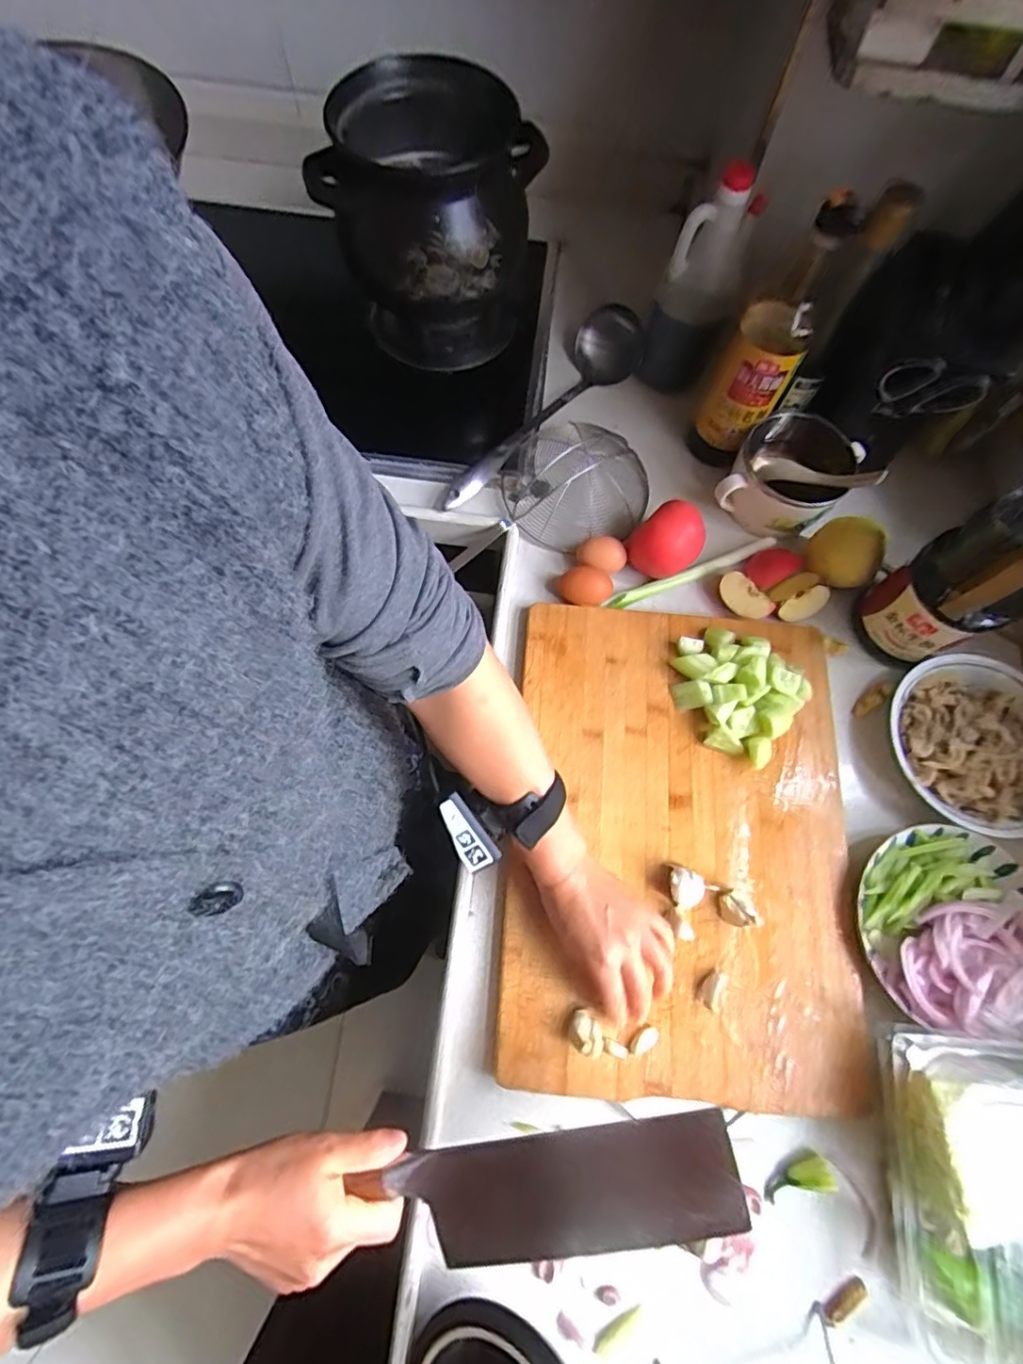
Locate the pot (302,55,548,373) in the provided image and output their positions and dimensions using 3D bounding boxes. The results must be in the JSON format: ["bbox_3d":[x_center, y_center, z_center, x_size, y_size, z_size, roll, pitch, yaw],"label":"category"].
[{"bbox_3d":[-0.090,-0.505,0.643,0.192,0.235,0.170,29,73,8],"label":"pot"}]

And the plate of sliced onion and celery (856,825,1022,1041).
[{"bbox_3d":[0.402,0.216,0.489,0.159,0.044,0.163,1,71,-2],"label":"plate of sliced onion and celery"}]

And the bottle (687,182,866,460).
[{"bbox_3d":[0.258,-0.338,0.562,0.073,0.271,0.063,31,73,8],"label":"bottle"}]

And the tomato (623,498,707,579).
[{"bbox_3d":[0.168,-0.149,0.598,0.064,0.067,0.064,-38,77,-13],"label":"tomato"}]

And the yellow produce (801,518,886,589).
[{"bbox_3d":[0.361,-0.140,0.595,0.059,0.062,0.074,-37,76,-13],"label":"yellow produce"}]

